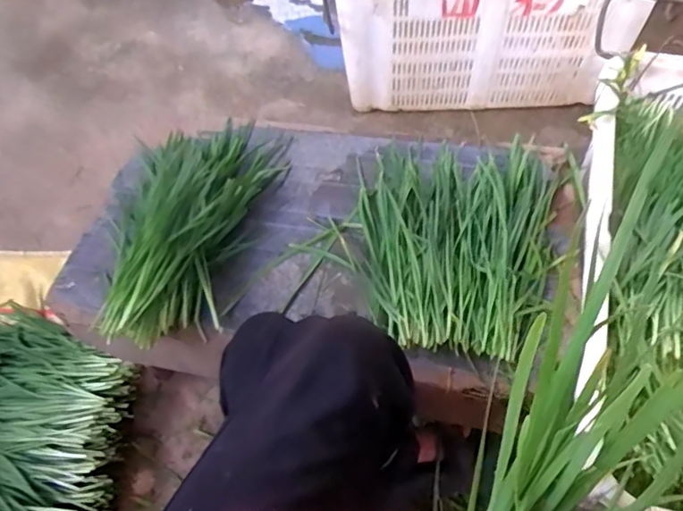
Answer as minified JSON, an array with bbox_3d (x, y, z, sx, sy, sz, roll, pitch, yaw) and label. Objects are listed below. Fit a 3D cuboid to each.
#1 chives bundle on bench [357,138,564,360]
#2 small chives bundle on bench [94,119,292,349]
[{"bbox_3d":[0.165,-0.027,0.761,0.288,0.046,0.360,0,57,5],"label":"chives bundle on bench"},{"bbox_3d":[-0.227,-0.056,0.808,0.249,0.068,0.443,0,43,5],"label":"small chives bundle on bench"}]

